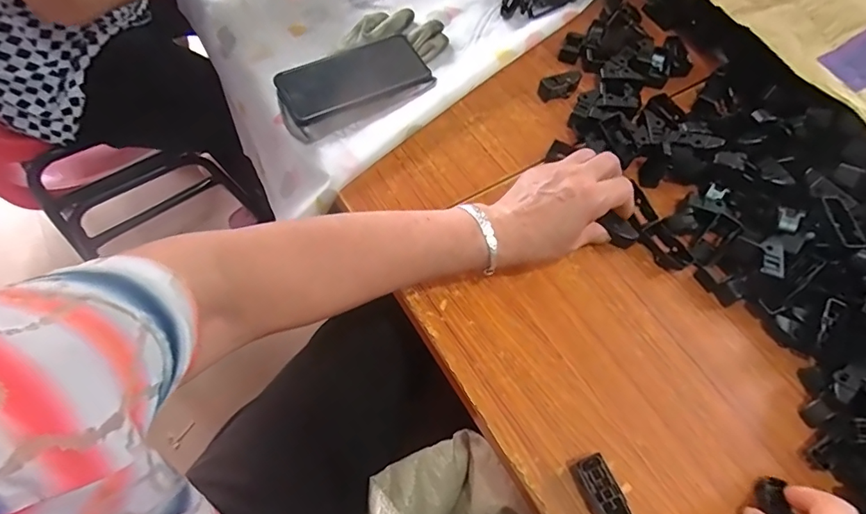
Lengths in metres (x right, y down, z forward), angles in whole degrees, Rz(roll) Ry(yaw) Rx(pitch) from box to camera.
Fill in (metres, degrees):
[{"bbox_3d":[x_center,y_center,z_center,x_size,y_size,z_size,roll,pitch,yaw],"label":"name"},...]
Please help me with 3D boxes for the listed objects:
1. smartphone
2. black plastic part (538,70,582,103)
[{"bbox_3d":[-0.088,-0.200,0.553,0.162,0.014,0.082,-25,66,-15],"label":"smartphone"},{"bbox_3d":[0.146,-0.195,0.558,0.052,0.022,0.020,-17,64,-11],"label":"black plastic part"}]

